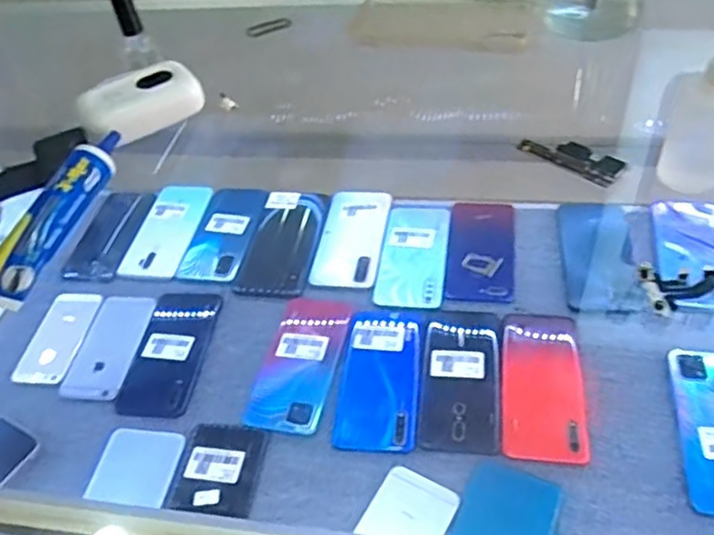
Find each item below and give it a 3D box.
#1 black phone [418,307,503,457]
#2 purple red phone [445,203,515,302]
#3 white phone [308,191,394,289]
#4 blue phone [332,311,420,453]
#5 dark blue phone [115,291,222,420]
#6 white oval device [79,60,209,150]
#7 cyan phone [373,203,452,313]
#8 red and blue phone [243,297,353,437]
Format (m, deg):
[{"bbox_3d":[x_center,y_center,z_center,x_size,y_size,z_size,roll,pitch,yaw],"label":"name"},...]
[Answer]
[{"bbox_3d":[0.102,0.104,0.645,0.072,0.010,0.158,2,47,10],"label":"black phone"},{"bbox_3d":[0.142,-0.022,0.754,0.071,0.010,0.145,2,47,11],"label":"purple red phone"},{"bbox_3d":[-0.004,-0.039,0.791,0.077,0.011,0.153,4,48,13],"label":"white phone"},{"bbox_3d":[0.022,0.104,0.654,0.075,0.008,0.156,0,47,9],"label":"blue phone"},{"bbox_3d":[-0.196,0.085,0.705,0.076,0.006,0.163,0,47,9],"label":"dark blue phone"},{"bbox_3d":[-0.161,-0.124,0.501,0.086,0.030,0.047,-35,51,-23],"label":"white oval device"},{"bbox_3d":[0.067,-0.017,0.759,0.074,0.008,0.160,4,48,13],"label":"cyan phone"},{"bbox_3d":[-0.055,0.092,0.676,0.073,0.008,0.165,6,48,14],"label":"red and blue phone"}]

